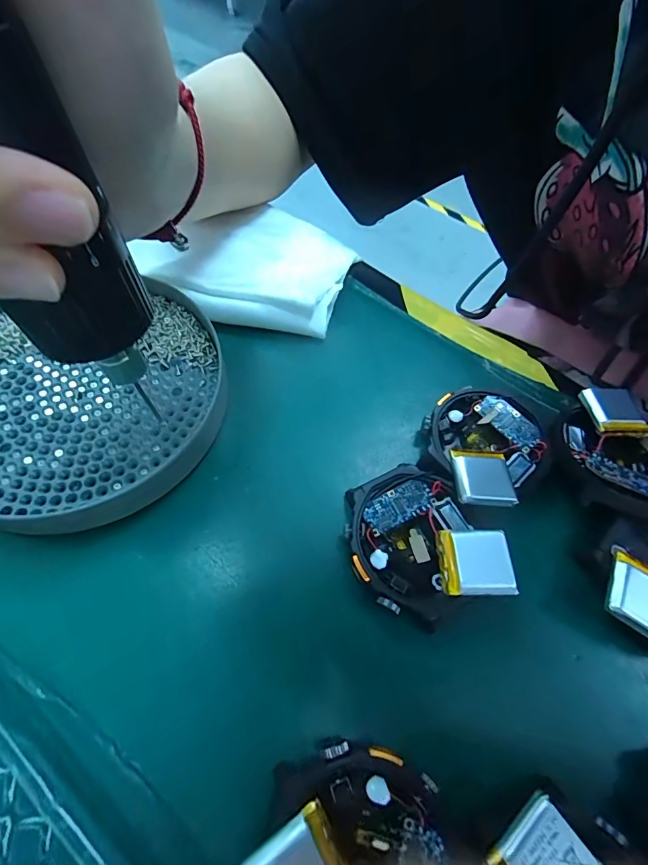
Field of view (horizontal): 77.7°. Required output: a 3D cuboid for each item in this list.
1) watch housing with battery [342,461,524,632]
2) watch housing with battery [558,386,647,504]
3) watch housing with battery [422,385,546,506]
[{"bbox_3d":[0.033,0.037,0.142,0.046,0.013,0.052,-23,65,-16],"label":"watch housing with battery"},{"bbox_3d":[0.116,0.007,0.162,0.042,0.011,0.049,-22,65,-15],"label":"watch housing with battery"},{"bbox_3d":[0.063,0.003,0.160,0.045,0.010,0.054,41,66,17],"label":"watch housing with battery"}]

